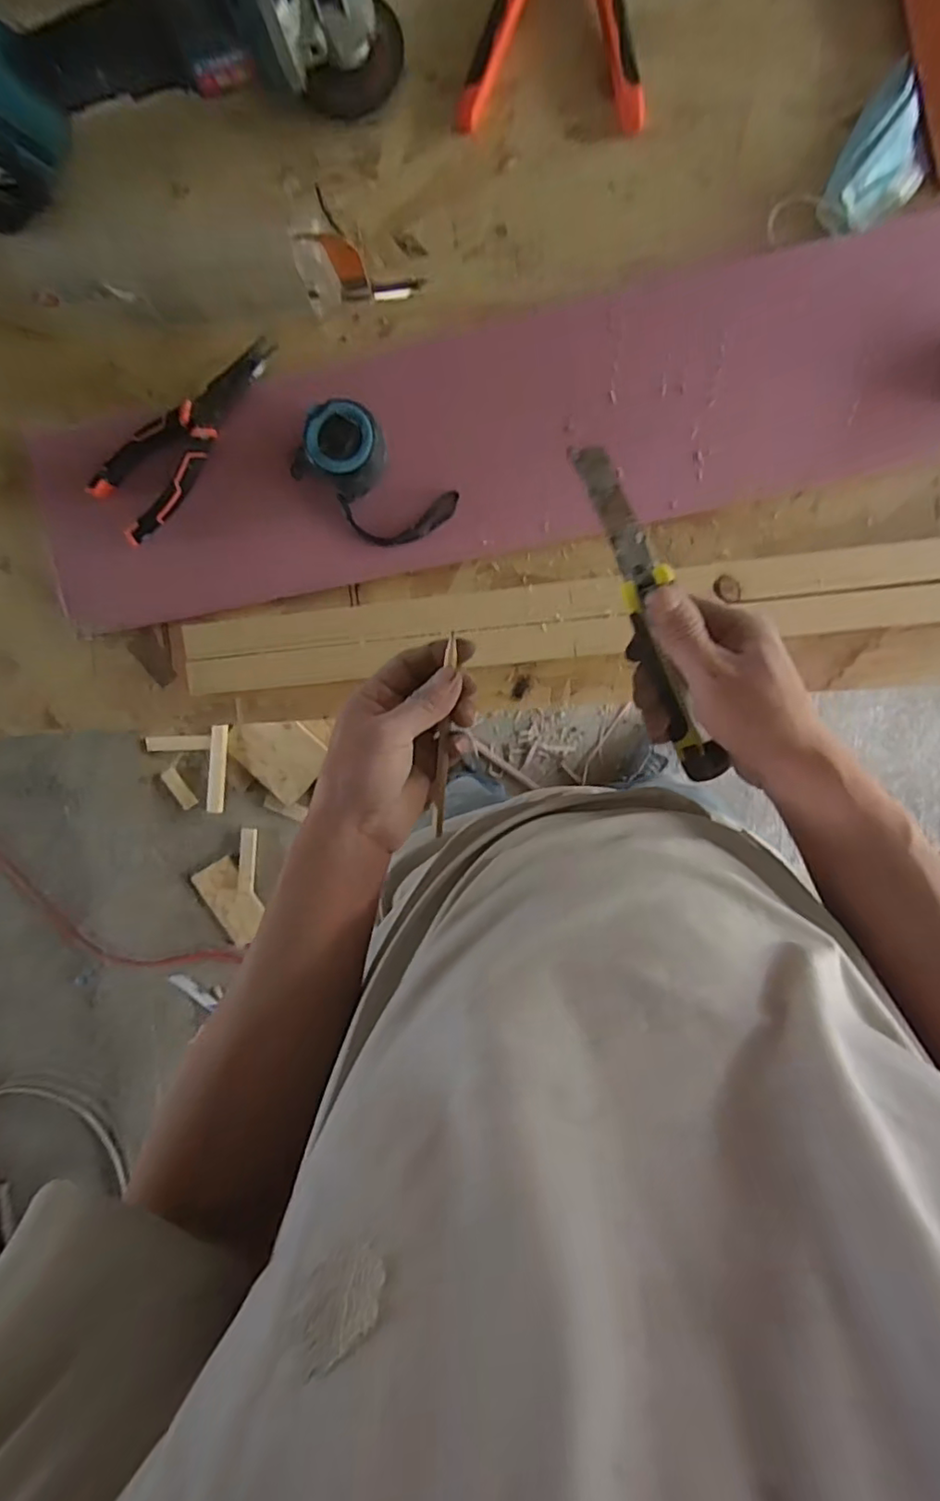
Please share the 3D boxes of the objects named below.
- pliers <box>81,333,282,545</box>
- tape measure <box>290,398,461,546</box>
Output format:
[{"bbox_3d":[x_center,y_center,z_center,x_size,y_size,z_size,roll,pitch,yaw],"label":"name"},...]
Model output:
[{"bbox_3d":[-0.224,-0.253,0.483,0.184,0.018,0.062,-44,91,9],"label":"pliers"},{"bbox_3d":[-0.076,-0.207,0.465,0.116,0.044,0.069,39,99,0],"label":"tape measure"}]

